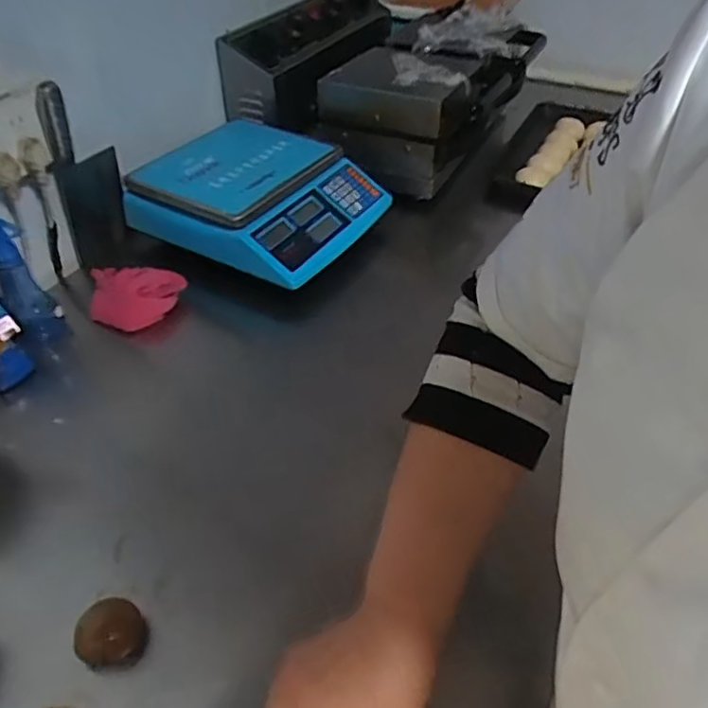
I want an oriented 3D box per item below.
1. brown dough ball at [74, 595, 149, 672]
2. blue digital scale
[{"bbox_3d":[-0.190,0.220,0.461,0.046,0.029,0.045,0,43,0],"label":"brown dough ball"},{"bbox_3d":[-0.129,-0.243,0.864,0.295,0.090,0.276,22,47,21],"label":"blue digital scale"}]

